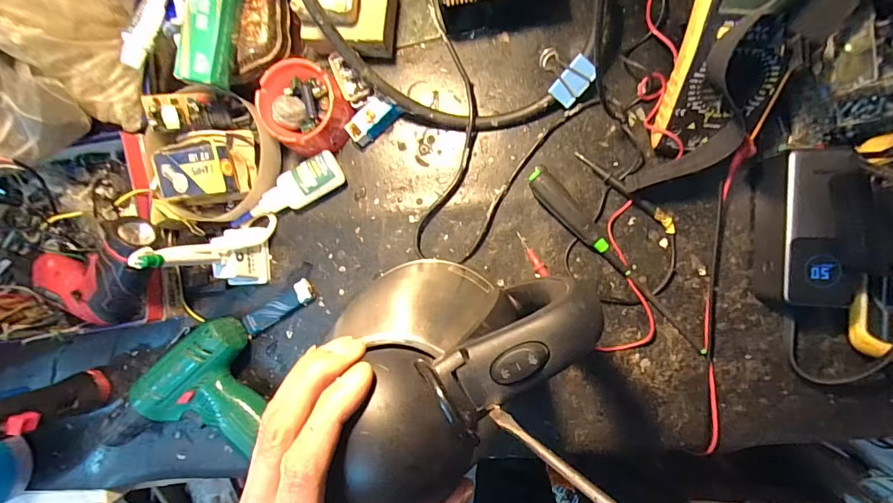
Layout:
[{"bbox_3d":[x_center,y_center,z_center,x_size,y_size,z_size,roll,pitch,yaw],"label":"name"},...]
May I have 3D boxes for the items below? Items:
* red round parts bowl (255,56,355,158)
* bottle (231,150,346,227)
[{"bbox_3d":[-0.141,-0.143,0.423,0.090,0.044,0.083,0,92,7],"label":"red round parts bowl"},{"bbox_3d":[-0.166,-0.059,0.437,0.123,0.025,0.038,-29,88,7],"label":"bottle"}]

